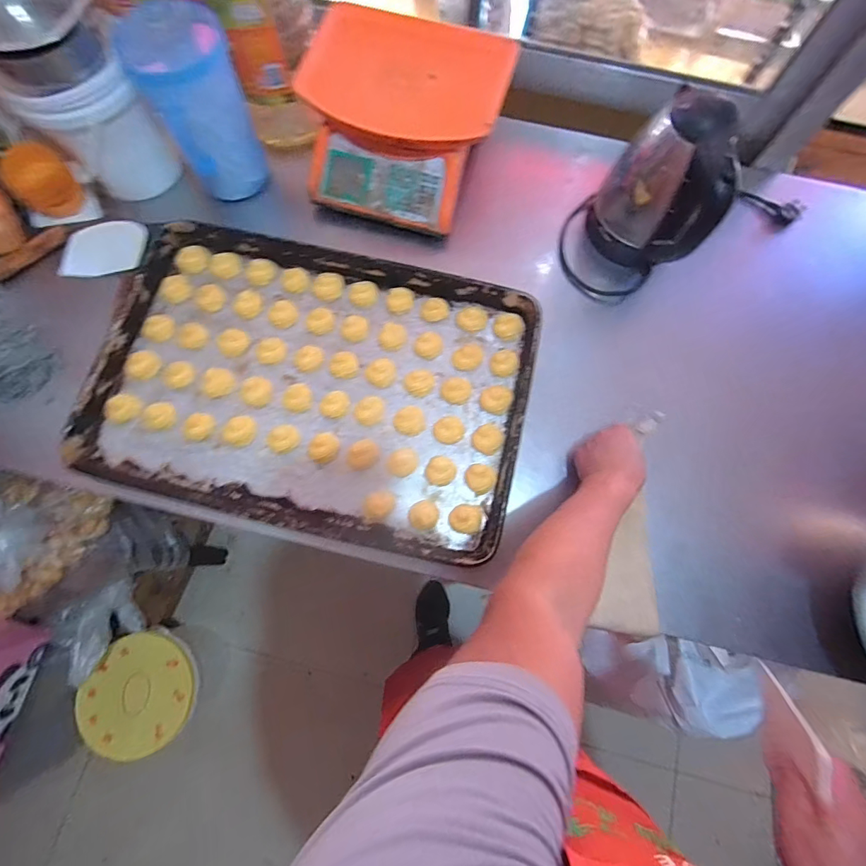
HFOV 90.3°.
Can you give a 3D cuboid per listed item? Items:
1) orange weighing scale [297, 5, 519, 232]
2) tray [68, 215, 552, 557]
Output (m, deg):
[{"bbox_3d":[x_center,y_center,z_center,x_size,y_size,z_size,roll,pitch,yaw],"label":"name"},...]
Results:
[{"bbox_3d":[-0.046,-0.480,0.664,0.282,0.112,0.268,15,75,3],"label":"orange weighing scale"},{"bbox_3d":[-0.166,-0.073,0.618,0.592,0.034,0.400,14,75,3],"label":"tray"}]

